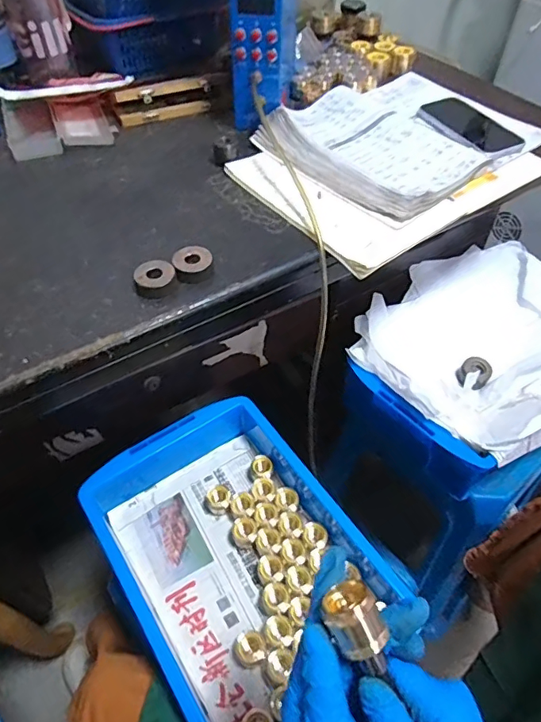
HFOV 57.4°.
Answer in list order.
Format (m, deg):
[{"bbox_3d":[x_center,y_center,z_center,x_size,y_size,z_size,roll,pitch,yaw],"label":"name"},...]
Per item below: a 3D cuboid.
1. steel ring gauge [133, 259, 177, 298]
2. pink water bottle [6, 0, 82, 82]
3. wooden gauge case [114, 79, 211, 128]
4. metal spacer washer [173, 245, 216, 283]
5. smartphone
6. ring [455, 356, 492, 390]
[{"bbox_3d":[-0.115,-0.083,0.496,0.040,0.019,0.033,-13,53,-10],"label":"steel ring gauge"},{"bbox_3d":[-0.335,-0.506,0.702,0.078,0.196,0.078,-18,53,-13],"label":"pink water bottle"},{"bbox_3d":[-0.156,-0.382,0.724,0.131,0.040,0.040,-15,53,-12],"label":"wooden gauge case"},{"bbox_3d":[-0.080,-0.102,0.514,0.040,0.019,0.034,-8,52,-6],"label":"metal spacer washer"},{"bbox_3d":[0.279,-0.331,0.692,0.081,0.010,0.145,-20,54,-15],"label":"smartphone"},{"bbox_3d":[0.295,0.017,0.718,0.042,0.020,0.052,36,60,25],"label":"ring"}]

